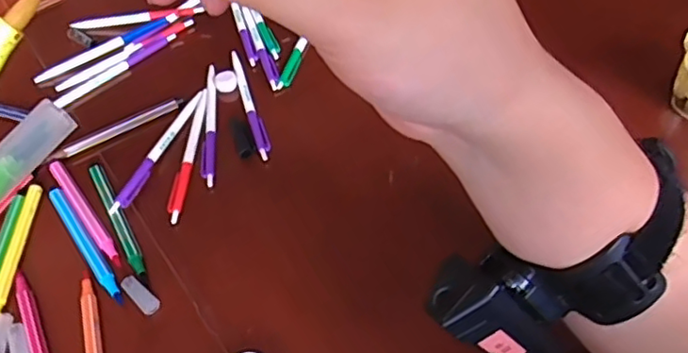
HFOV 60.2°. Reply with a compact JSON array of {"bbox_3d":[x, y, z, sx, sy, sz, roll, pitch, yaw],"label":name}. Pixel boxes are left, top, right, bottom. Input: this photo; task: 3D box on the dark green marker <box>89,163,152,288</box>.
[{"bbox_3d":[-0.168,0.031,0.441,0.011,0.007,0.123,-27,53,-16],"label":"dark green marker"}]

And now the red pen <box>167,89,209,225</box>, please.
[{"bbox_3d":[-0.126,-0.019,0.481,0.014,0.010,0.127,1,51,6],"label":"red pen"}]

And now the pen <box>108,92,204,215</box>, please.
[{"bbox_3d":[-0.152,-0.022,0.483,0.012,0.008,0.133,14,53,16],"label":"pen"}]

